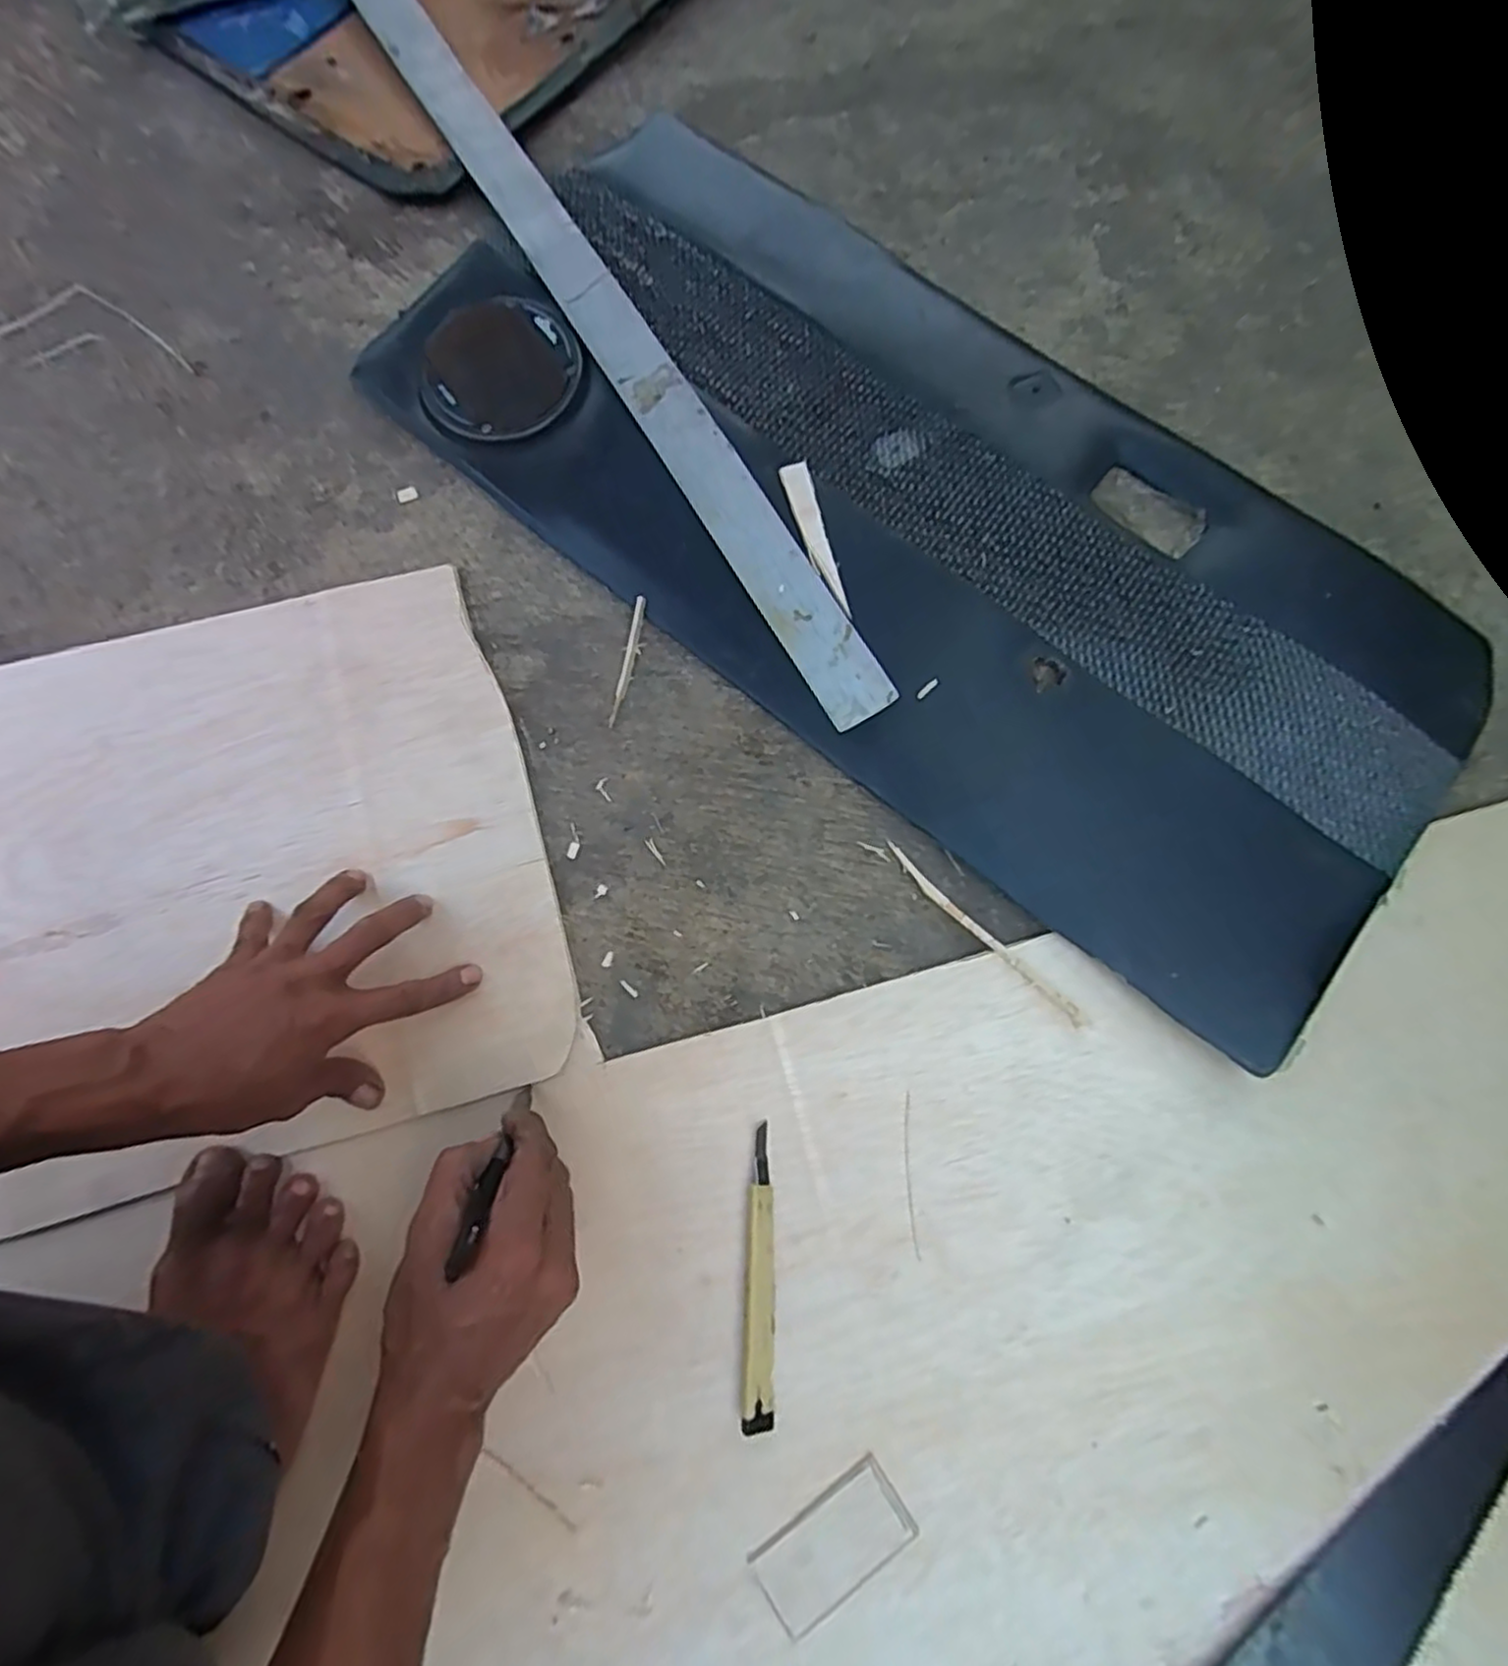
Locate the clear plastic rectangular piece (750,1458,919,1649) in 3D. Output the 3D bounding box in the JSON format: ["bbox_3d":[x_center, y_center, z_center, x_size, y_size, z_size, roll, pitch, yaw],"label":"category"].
[{"bbox_3d":[0.046,0.403,0.403,0.087,0.007,0.048,-33,80,-8],"label":"clear plastic rectangular piece"}]

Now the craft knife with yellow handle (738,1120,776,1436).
[{"bbox_3d":[0.002,0.266,0.433,0.020,0.013,0.160,0,77,-1],"label":"craft knife with yellow handle"}]

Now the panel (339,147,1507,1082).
[{"bbox_3d":[0.128,-0.243,0.536,0.799,0.029,0.391,39,79,8],"label":"panel"}]

